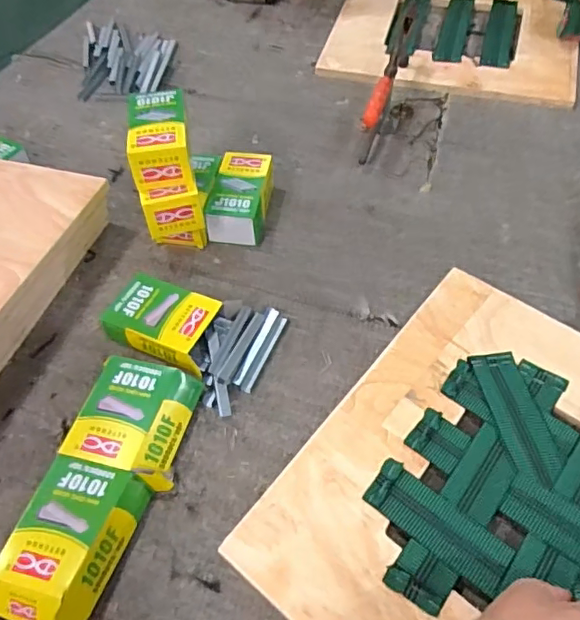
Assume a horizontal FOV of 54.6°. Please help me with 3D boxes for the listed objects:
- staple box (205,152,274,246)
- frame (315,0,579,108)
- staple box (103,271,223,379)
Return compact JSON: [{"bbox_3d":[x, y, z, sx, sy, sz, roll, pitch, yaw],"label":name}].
[{"bbox_3d":[-0.062,-0.142,0.718,0.068,0.051,0.133,5,52,6],"label":"staple box"},{"bbox_3d":[0.293,-0.505,1.010,0.414,0.029,0.368,12,53,11],"label":"frame"},{"bbox_3d":[-0.133,0.012,0.603,0.115,0.031,0.080,19,55,16],"label":"staple box"}]

